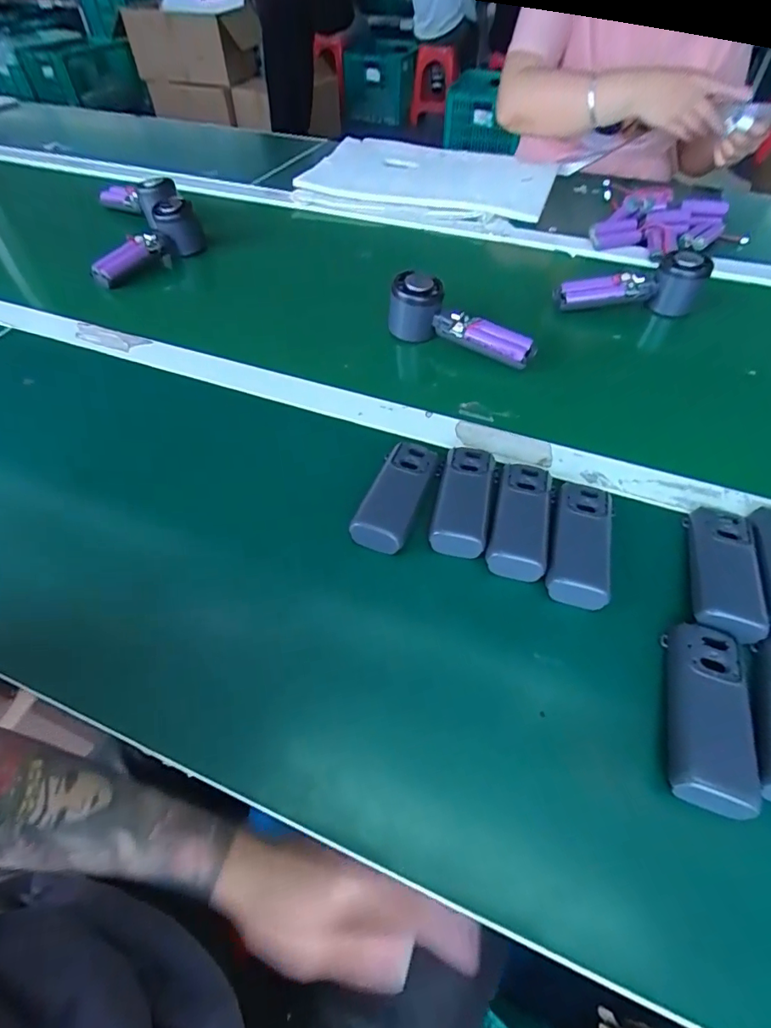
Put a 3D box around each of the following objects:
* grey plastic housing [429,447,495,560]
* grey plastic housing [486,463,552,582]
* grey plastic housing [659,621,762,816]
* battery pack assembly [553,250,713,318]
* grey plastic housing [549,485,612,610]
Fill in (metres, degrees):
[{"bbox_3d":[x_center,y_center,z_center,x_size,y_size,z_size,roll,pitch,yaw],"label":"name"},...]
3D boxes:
[{"bbox_3d":[0.061,-0.014,0.378,0.040,0.021,0.100,10,53,8],"label":"grey plastic housing"},{"bbox_3d":[0.103,0.002,0.366,0.039,0.020,0.100,12,54,10],"label":"grey plastic housing"},{"bbox_3d":[0.185,0.112,0.278,0.040,0.016,0.104,14,54,11],"label":"grey plastic housing"},{"bbox_3d":[0.286,-0.263,0.559,0.158,0.059,0.040,-4,53,-3],"label":"battery pack assembly"},{"bbox_3d":[0.142,0.018,0.351,0.039,0.018,0.103,15,54,12],"label":"grey plastic housing"}]

